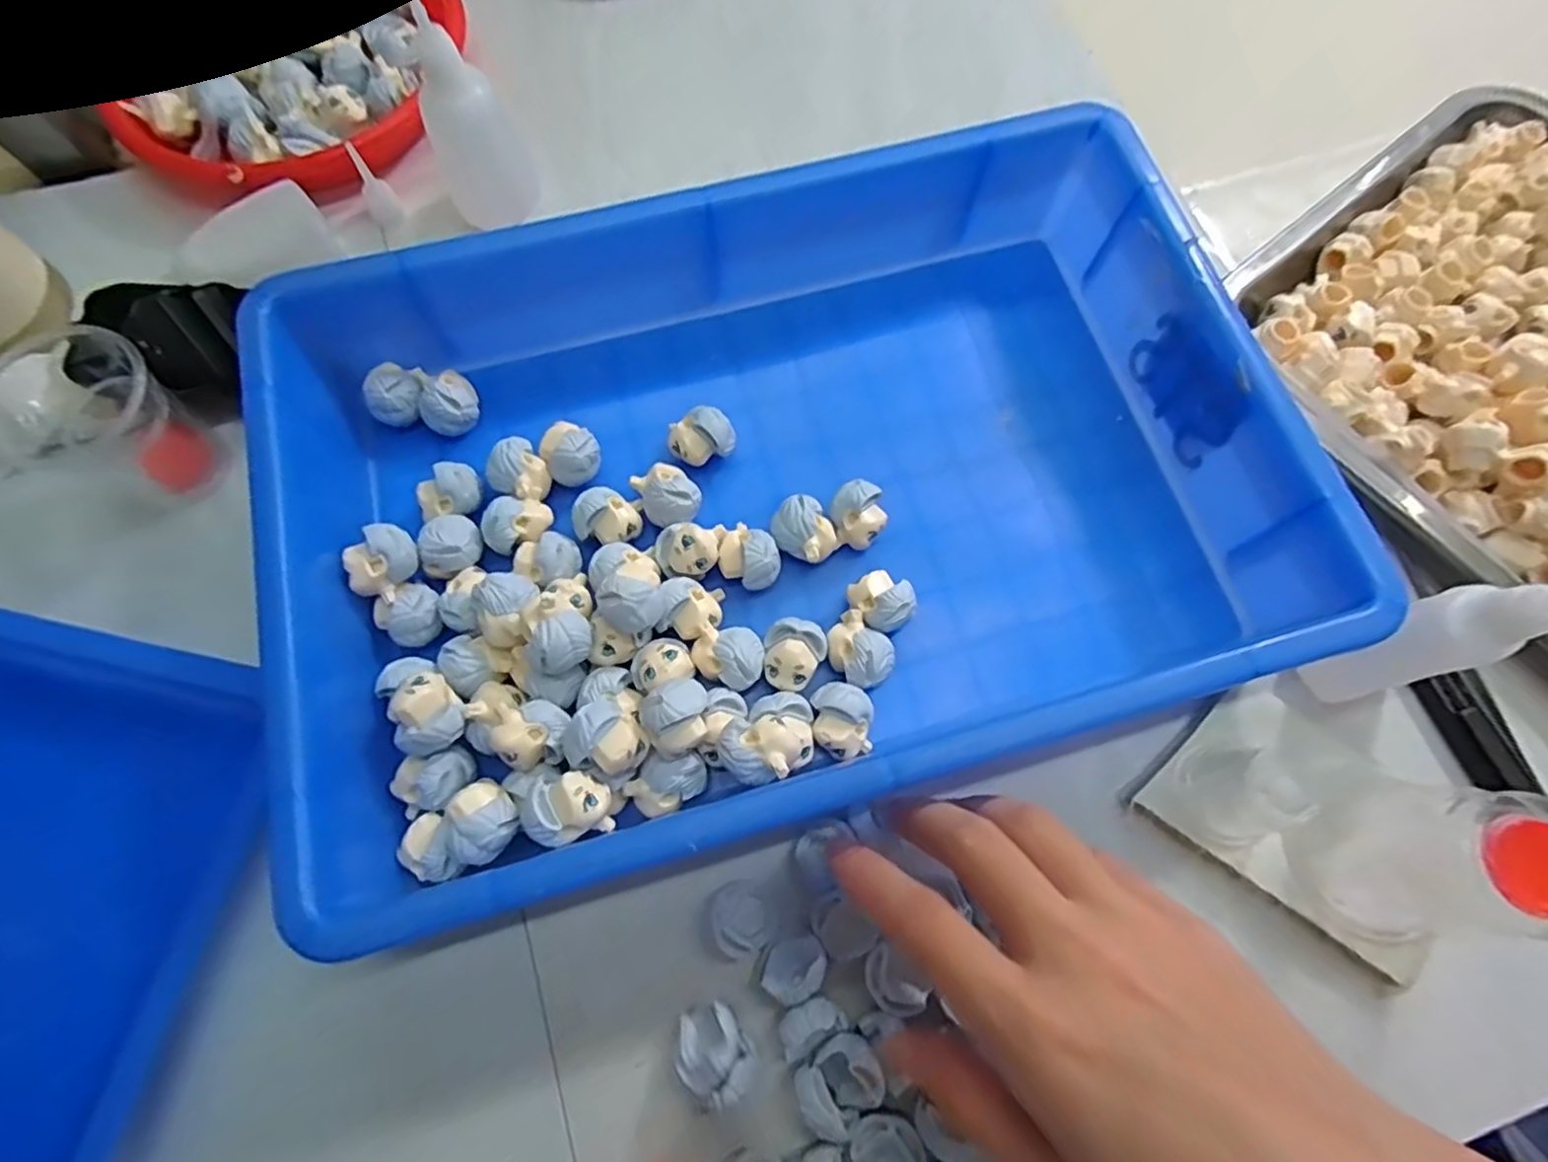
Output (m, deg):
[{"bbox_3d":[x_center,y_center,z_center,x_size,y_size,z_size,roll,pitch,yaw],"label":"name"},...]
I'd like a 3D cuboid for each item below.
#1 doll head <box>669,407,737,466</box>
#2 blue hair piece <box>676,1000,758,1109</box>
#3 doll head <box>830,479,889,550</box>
[{"bbox_3d":[-0.031,-0.060,0.297,0.027,0.025,0.020,-18,73,-5],"label":"doll head"},{"bbox_3d":[-0.020,0.157,0.229,0.023,0.024,0.026,-28,74,-8],"label":"blue hair piece"},{"bbox_3d":[0.035,-0.027,0.287,0.023,0.025,0.024,0,72,0],"label":"doll head"}]

